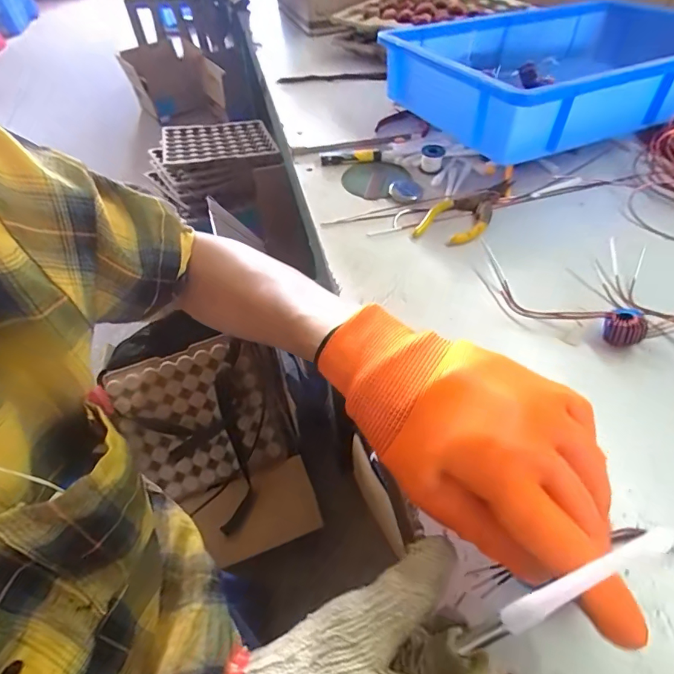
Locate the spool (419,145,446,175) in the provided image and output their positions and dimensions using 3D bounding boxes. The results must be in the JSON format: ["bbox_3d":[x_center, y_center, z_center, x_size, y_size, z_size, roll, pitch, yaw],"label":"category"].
[{"bbox_3d":[0.116,-0.216,0.518,0.027,0.027,0.025,6,50,10],"label":"spool"}]

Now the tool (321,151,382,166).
[{"bbox_3d":[0.019,-0.230,0.548,0.077,0.010,0.017,-9,50,-3],"label":"tool"}]

